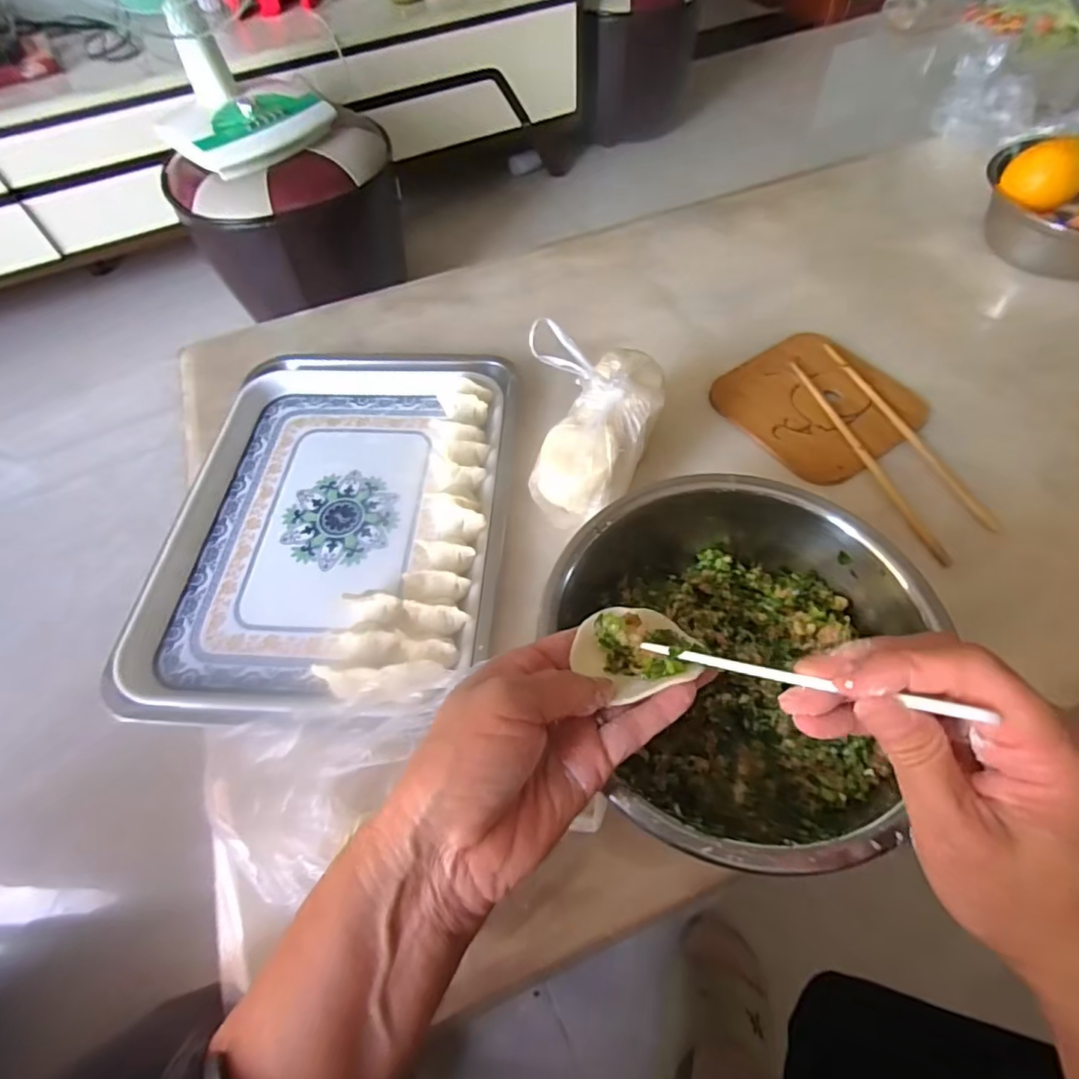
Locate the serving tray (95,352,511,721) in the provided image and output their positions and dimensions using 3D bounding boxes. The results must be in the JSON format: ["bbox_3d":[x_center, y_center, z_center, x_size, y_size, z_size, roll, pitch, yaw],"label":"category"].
[{"bbox_3d":[-0.169,-0.042,0.506,0.278,0.041,0.406,2,59,4],"label":"serving tray"}]

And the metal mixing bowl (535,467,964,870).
[{"bbox_3d":[0.126,0.078,0.365,0.201,0.110,0.223,-15,59,-6],"label":"metal mixing bowl"}]

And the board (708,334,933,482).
[{"bbox_3d":[0.265,-0.134,0.547,0.148,0.009,0.160,-34,63,-16],"label":"board"}]

